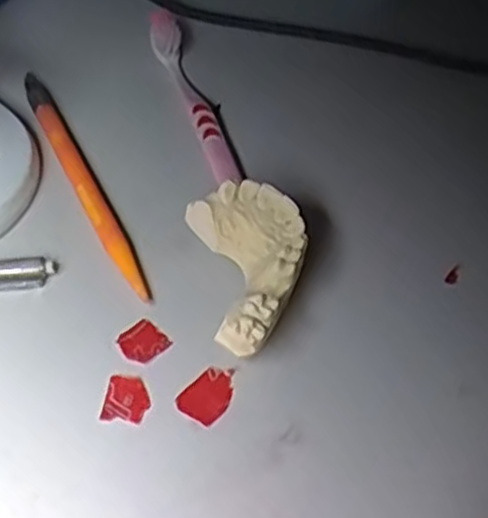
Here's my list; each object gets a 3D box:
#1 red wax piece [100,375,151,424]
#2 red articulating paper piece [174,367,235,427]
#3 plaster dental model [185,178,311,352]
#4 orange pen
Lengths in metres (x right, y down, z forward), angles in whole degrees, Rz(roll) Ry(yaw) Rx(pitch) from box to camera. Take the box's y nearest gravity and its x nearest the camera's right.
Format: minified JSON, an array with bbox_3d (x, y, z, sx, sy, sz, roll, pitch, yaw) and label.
[{"bbox_3d":[-0.039,0.046,0.247,0.015,0.004,0.016,8,52,0],"label":"red wax piece"},{"bbox_3d":[-0.011,0.045,0.249,0.016,0.004,0.023,32,56,18],"label":"red articulating paper piece"},{"bbox_3d":[0.005,0.006,0.266,0.038,0.029,0.064,-8,54,-12],"label":"plaster dental model"},{"bbox_3d":[-0.068,-0.035,0.305,0.012,0.006,0.134,-21,58,-21],"label":"orange pen"}]

